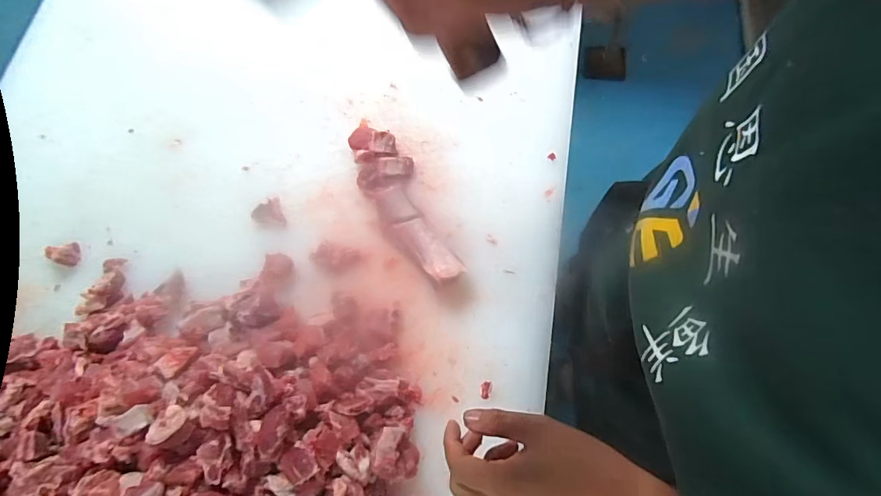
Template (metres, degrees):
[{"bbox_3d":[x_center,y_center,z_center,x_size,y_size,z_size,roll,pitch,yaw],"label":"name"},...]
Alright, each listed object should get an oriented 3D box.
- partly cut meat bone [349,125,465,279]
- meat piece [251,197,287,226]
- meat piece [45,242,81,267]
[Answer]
[{"bbox_3d":[-0.048,-0.056,0.548,0.066,0.028,0.227,-28,73,-8],"label":"partly cut meat bone"},{"bbox_3d":[-0.211,-0.042,0.550,0.034,0.018,0.041,-25,73,-7],"label":"meat piece"},{"bbox_3d":[-0.448,0.005,0.537,0.024,0.024,0.029,12,73,5],"label":"meat piece"}]

